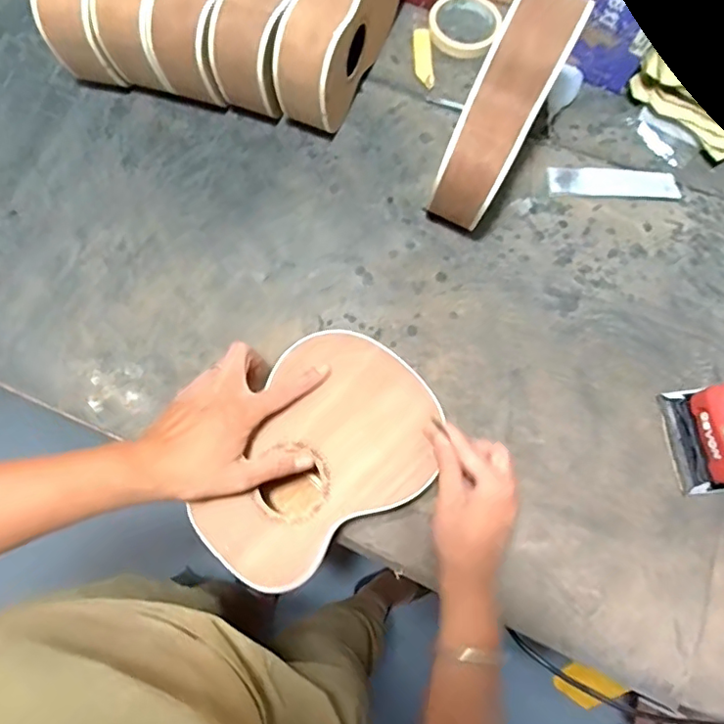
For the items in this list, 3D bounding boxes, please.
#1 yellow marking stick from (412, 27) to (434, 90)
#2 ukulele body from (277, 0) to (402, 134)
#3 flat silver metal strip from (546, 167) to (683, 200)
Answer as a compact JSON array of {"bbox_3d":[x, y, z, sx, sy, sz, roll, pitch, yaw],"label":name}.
[{"bbox_3d":[0.079,-0.397,0.707,0.023,0.009,0.092,-2,74,-3],"label":"yellow marking stick"},{"bbox_3d":[-0.021,-0.395,0.607,0.070,0.187,0.247,23,75,4],"label":"ukulele body"},{"bbox_3d":[0.302,-0.215,0.654,0.157,0.005,0.043,2,69,-3],"label":"flat silver metal strip"}]

